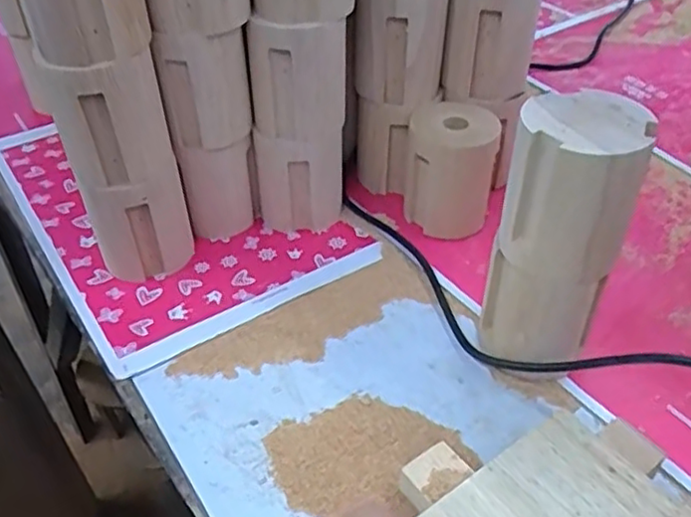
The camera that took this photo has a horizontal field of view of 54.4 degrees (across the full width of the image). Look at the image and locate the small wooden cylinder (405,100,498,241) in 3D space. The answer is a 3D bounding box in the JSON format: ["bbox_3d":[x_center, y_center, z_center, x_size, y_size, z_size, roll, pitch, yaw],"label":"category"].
[{"bbox_3d":[0.095,-0.079,0.614,0.076,0.102,0.077,4,42,6],"label":"small wooden cylinder"}]

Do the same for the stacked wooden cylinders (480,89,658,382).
[{"bbox_3d":[0.143,-0.007,0.461,0.075,0.197,0.073,14,44,17],"label":"stacked wooden cylinders"}]

